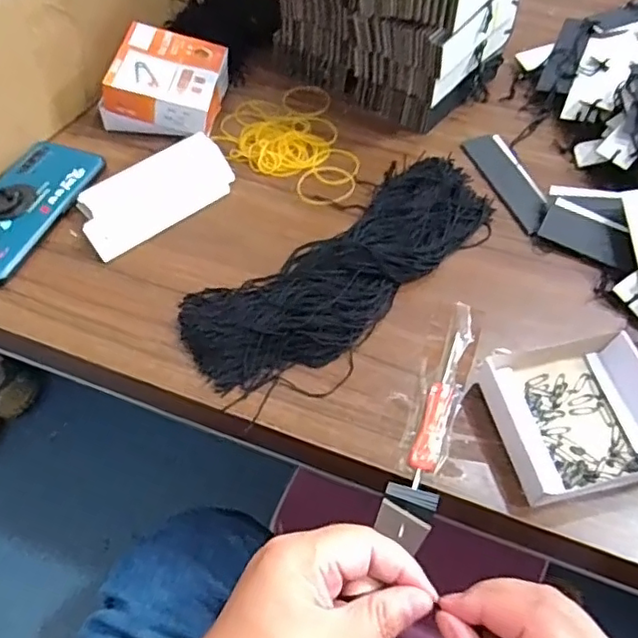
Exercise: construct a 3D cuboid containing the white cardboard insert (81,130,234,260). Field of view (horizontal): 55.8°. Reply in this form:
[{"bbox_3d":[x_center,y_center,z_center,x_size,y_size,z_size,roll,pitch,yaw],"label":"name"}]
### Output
[{"bbox_3d":[-0.140,-0.109,0.520,0.141,0.007,0.064,-36,85,-24],"label":"white cardboard insert"}]

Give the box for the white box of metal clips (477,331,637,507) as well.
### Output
[{"bbox_3d":[0.173,0.060,0.402,0.113,0.026,0.102,-13,54,-9],"label":"white box of metal clips"}]

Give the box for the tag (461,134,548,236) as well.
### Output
[{"bbox_3d":[0.175,-0.127,0.550,0.042,0.009,0.125,-15,55,-10],"label":"tag"}]

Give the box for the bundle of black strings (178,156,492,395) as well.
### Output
[{"bbox_3d":[0.024,-0.046,0.477,0.278,0.030,0.109,-36,61,-23],"label":"bundle of black strings"}]

